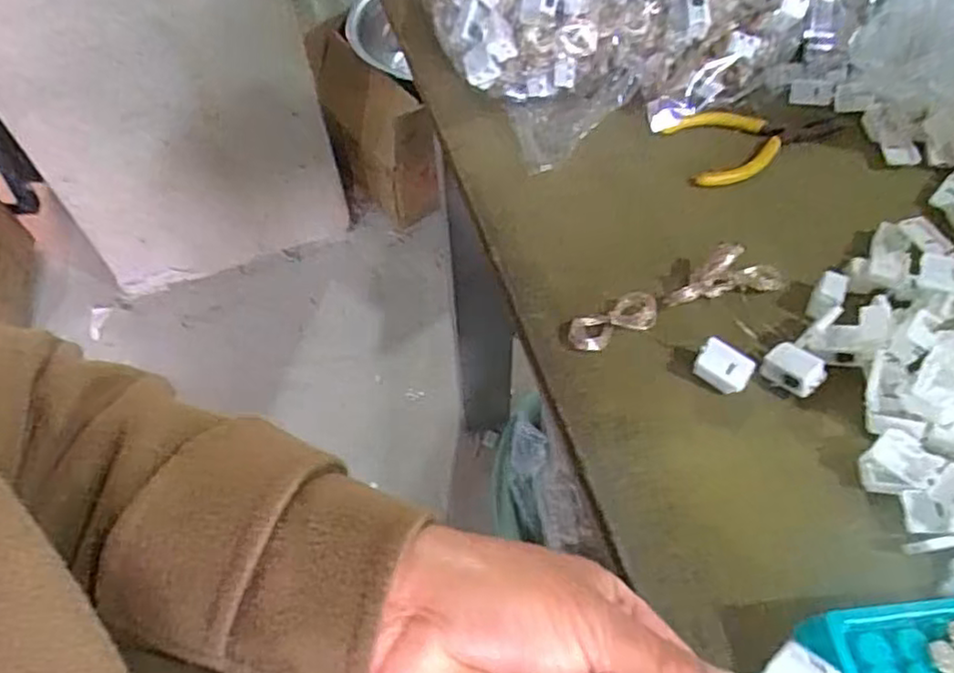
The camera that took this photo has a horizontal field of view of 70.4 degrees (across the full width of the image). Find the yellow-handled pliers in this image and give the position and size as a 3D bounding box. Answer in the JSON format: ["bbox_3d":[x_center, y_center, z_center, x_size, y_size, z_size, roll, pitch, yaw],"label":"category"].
[{"bbox_3d":[0.190,-0.136,0.452,0.117,0.009,0.056,-17,57,-7],"label":"yellow-handled pliers"}]

